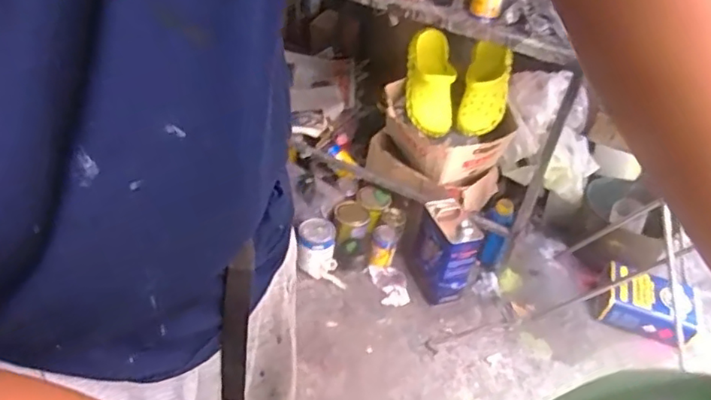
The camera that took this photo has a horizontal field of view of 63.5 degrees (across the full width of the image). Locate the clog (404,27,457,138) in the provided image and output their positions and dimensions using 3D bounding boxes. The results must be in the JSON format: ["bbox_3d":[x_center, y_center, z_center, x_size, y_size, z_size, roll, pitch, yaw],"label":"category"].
[{"bbox_3d":[0.209,-0.323,1.601,0.123,0.288,0.085,-3,2,-10],"label":"clog"}]

